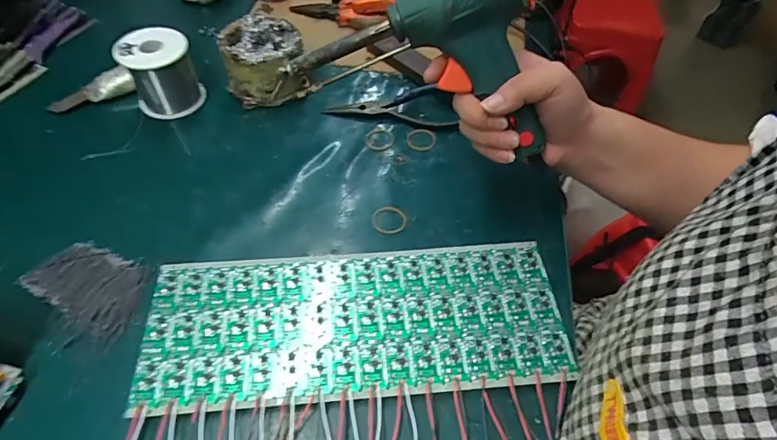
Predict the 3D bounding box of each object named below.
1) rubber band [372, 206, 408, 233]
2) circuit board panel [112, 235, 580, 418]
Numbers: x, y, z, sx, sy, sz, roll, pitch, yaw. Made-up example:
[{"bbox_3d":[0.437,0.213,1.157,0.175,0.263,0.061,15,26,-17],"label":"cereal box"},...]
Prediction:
[{"bbox_3d":[0.000,-0.001,0.402,0.032,0.006,0.031,-1,52,2],"label":"rubber band"},{"bbox_3d":[-0.024,0.073,0.335,0.304,0.007,0.112,-3,49,-4],"label":"circuit board panel"}]

